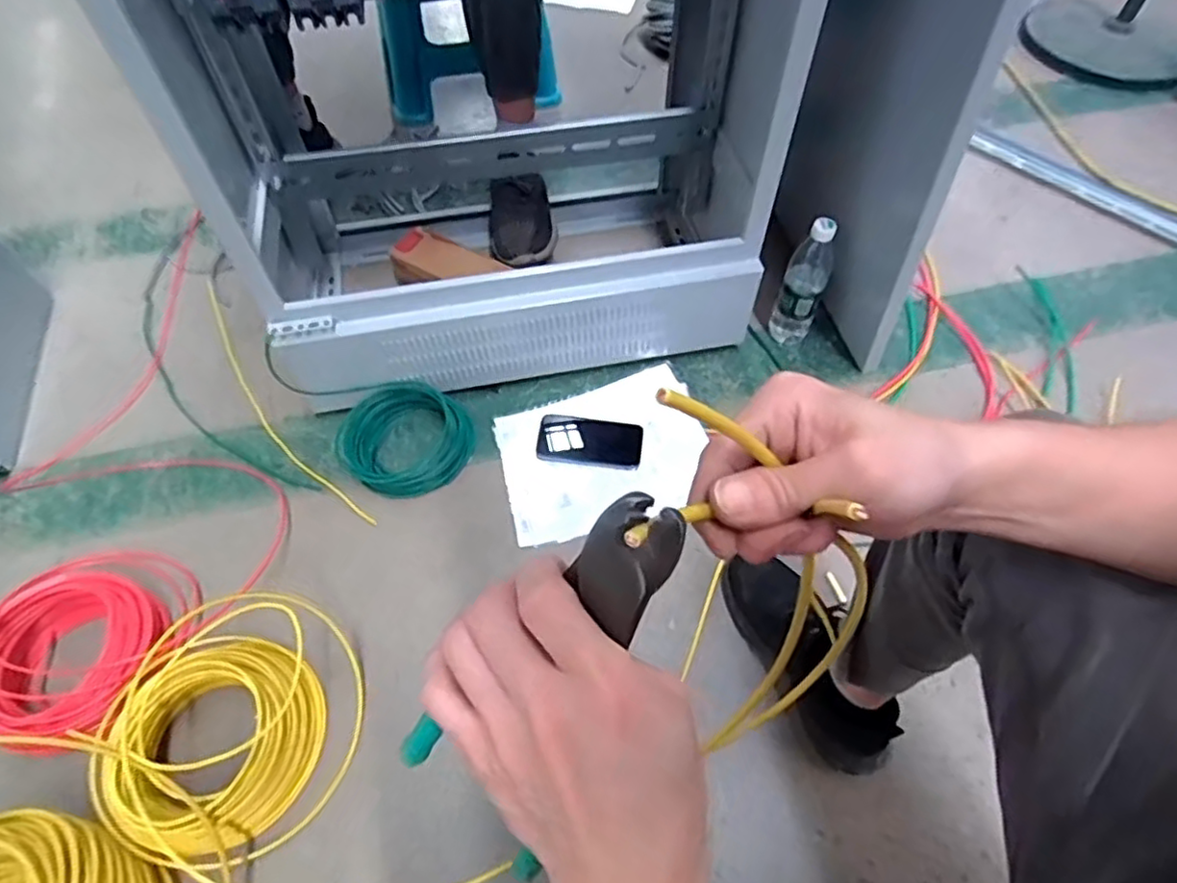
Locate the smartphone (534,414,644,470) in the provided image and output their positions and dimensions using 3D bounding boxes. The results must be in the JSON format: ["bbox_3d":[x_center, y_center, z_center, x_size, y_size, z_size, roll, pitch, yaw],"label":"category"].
[{"bbox_3d":[0.002,-0.001,1.009,0.159,0.014,0.076,6,57,4],"label":"smartphone"}]

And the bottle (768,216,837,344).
[{"bbox_3d":[0.345,-0.255,1.046,0.068,0.230,0.073,18,59,11],"label":"bottle"}]

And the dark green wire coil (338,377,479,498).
[{"bbox_3d":[-0.272,-0.010,0.980,0.169,0.062,0.170,0,57,0],"label":"dark green wire coil"}]

